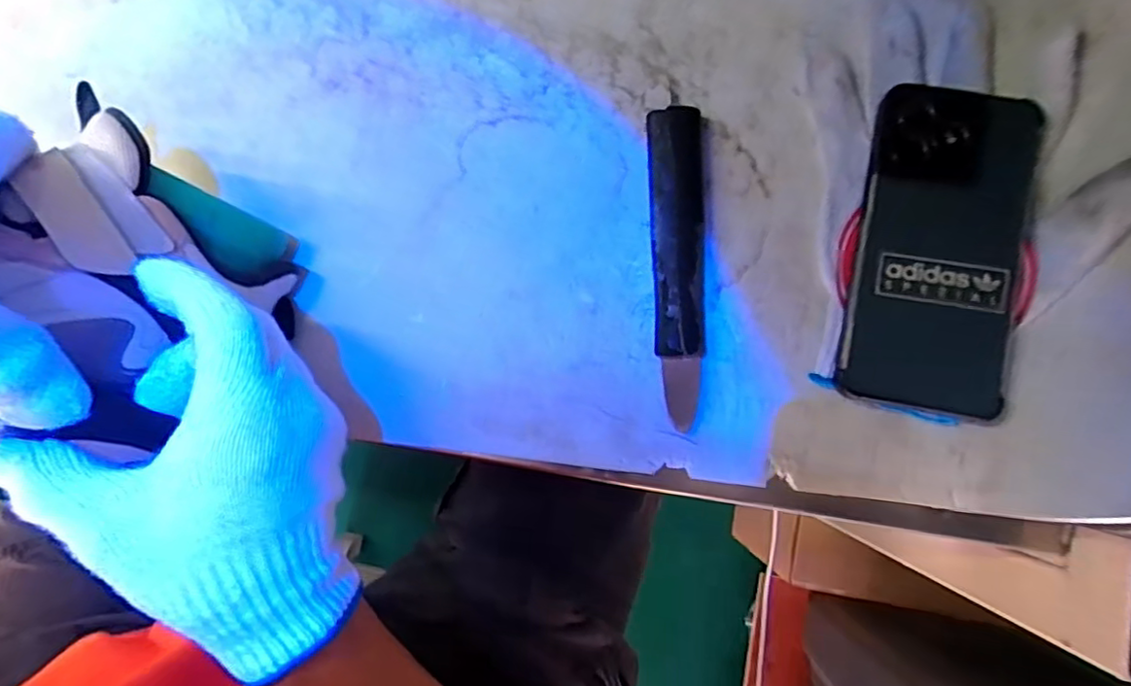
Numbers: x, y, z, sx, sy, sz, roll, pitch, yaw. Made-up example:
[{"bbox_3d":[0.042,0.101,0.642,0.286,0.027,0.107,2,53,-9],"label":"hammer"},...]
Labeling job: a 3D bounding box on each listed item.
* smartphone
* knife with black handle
[{"bbox_3d":[0.188,-0.048,0.323,0.077,0.012,0.163,10,86,9],"label":"smartphone"},{"bbox_3d":[0.060,-0.040,0.338,0.028,0.015,0.165,-2,86,0],"label":"knife with black handle"}]

